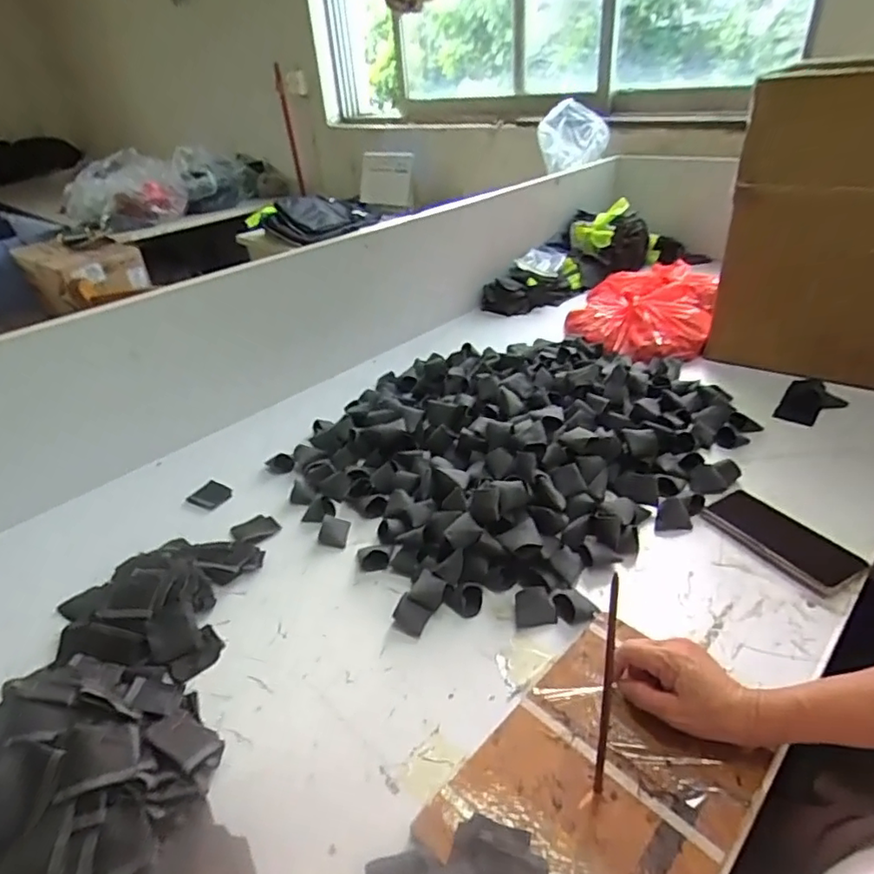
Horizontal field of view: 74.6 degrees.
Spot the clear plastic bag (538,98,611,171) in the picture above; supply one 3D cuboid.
[{"bbox_3d":[0.345,-0.760,1.452,0.162,0.155,0.087,8,36,19],"label":"clear plastic bag"}]

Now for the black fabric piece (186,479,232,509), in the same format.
[{"bbox_3d":[-0.320,0.084,0.814,0.045,0.004,0.049,27,48,21],"label":"black fabric piece"}]

